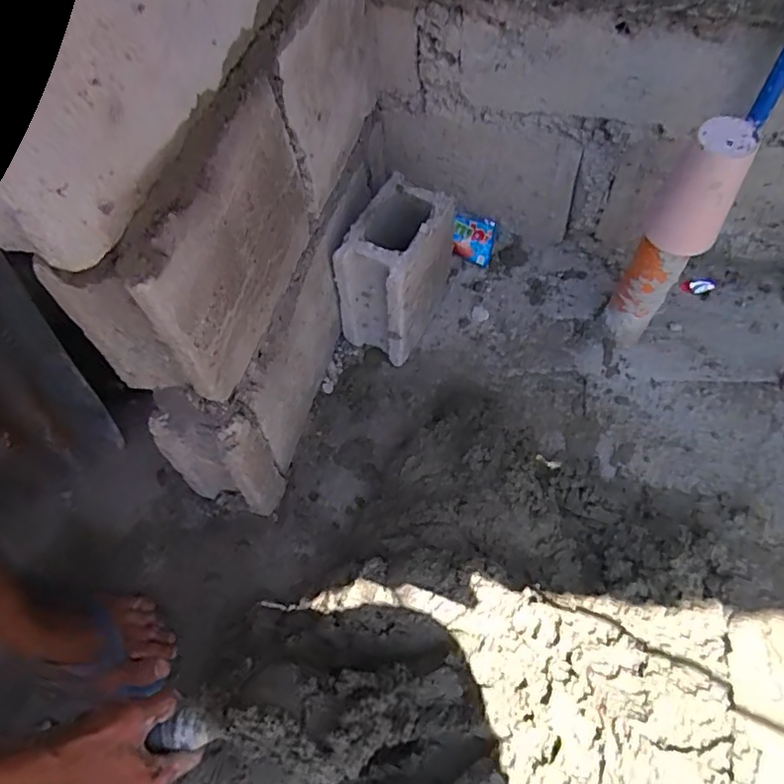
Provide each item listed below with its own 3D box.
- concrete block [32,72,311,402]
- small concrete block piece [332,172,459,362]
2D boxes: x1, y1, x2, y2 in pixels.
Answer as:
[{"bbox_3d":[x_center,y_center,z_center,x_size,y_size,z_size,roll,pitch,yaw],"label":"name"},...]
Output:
[{"bbox_3d":[-0.169,-0.139,0.506,0.094,0.192,0.236,11,60,11],"label":"concrete block"},{"bbox_3d":[0.007,-0.157,0.798,0.102,0.201,0.154,22,63,15],"label":"small concrete block piece"}]

